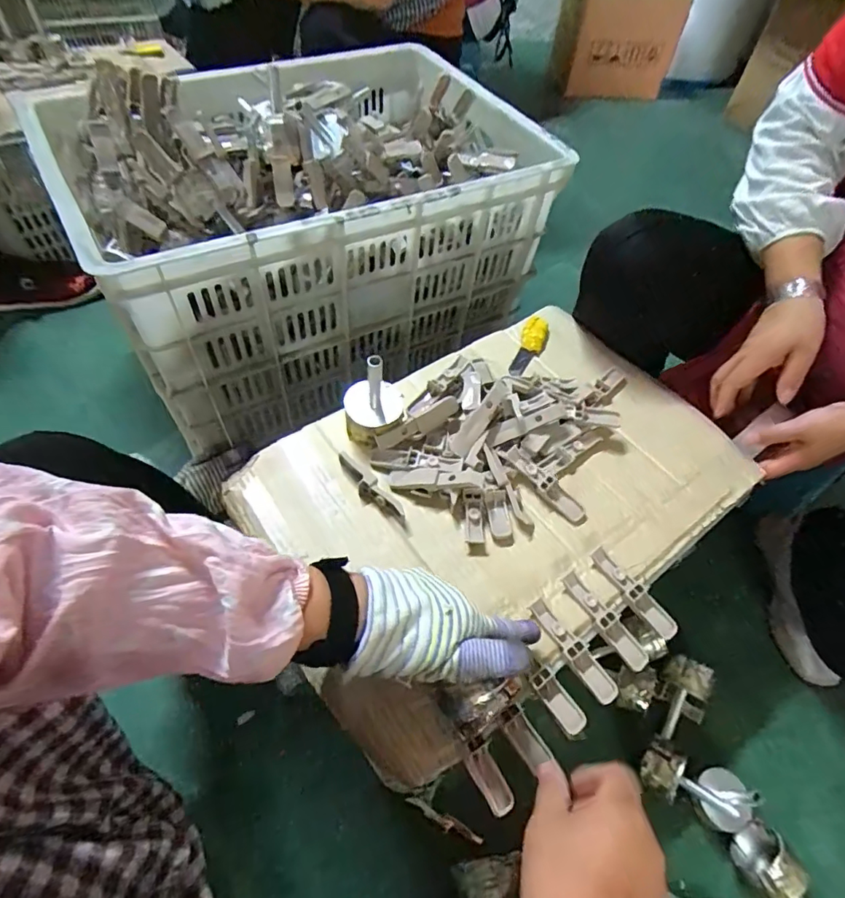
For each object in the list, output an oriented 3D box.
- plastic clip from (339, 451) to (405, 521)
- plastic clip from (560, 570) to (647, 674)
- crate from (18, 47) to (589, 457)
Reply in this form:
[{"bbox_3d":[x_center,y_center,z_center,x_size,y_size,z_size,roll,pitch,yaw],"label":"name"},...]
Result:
[{"bbox_3d":[-0.054,0.041,0.510,0.019,0.026,0.093,-34,63,-24],"label":"plastic clip"},{"bbox_3d":[0.166,0.157,0.458,0.020,0.015,0.097,-30,62,-23],"label":"plastic clip"},{"bbox_3d":[-0.175,-0.372,0.833,0.644,0.385,0.448,-24,60,-19],"label":"crate"}]

